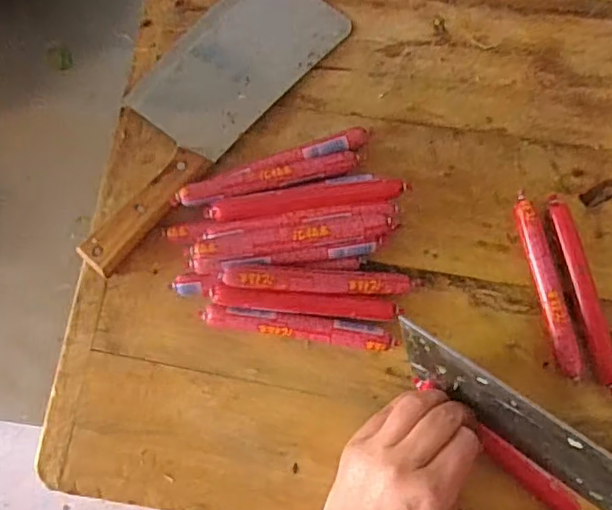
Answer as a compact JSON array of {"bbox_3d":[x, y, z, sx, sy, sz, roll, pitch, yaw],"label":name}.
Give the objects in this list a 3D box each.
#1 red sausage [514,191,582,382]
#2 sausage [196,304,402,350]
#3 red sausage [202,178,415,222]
[{"bbox_3d":[0.176,0.021,0.429,0.017,0.017,0.133,-11,79,-4],"label":"red sausage"},{"bbox_3d":[-0.006,0.052,0.423,0.134,0.013,0.018,8,79,0],"label":"sausage"},{"bbox_3d":[0.000,-0.039,0.434,0.142,0.022,0.017,-8,79,-3],"label":"red sausage"}]

